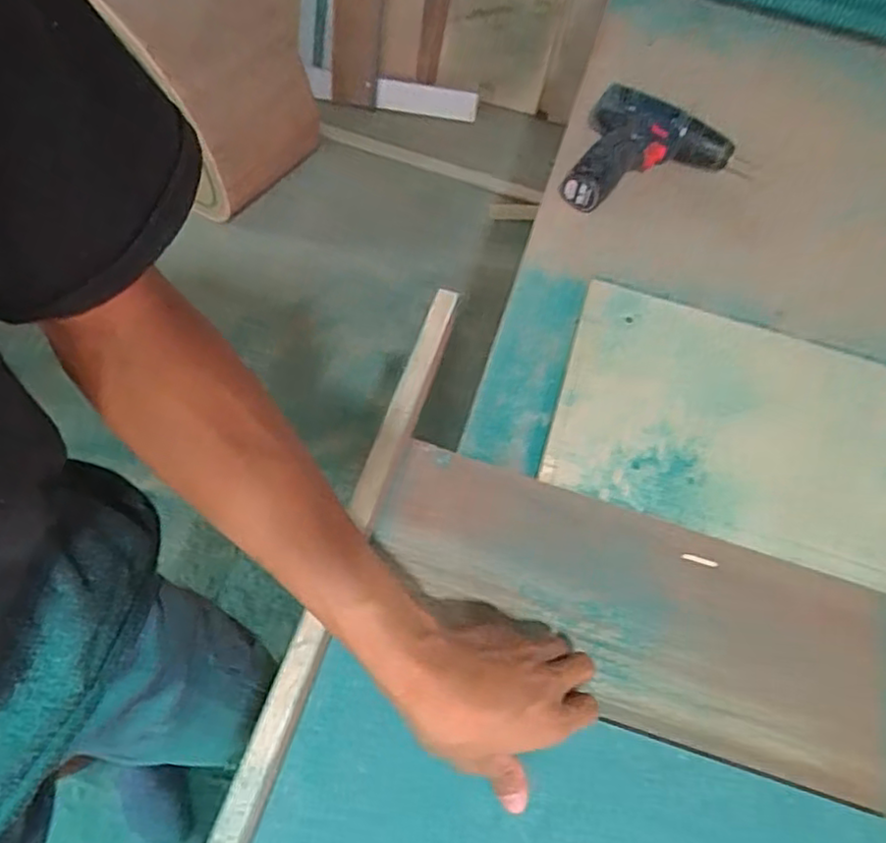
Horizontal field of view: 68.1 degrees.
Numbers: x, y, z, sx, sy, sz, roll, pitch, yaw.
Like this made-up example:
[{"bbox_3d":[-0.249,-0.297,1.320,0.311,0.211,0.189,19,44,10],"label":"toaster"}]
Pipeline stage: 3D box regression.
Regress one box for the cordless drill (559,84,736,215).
[{"bbox_3d":[0.235,-0.293,0.742,0.167,0.052,0.159,21,61,7],"label":"cordless drill"}]

